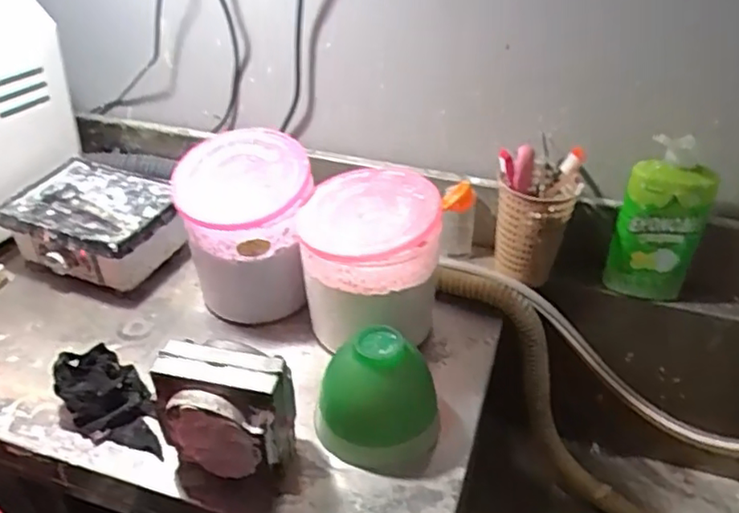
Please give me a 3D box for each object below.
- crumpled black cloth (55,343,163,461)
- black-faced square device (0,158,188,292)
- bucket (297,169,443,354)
[{"bbox_3d":[-0.268,0.149,0.653,0.080,0.055,0.134,-22,42,-28],"label":"crumpled black cloth"},{"bbox_3d":[-0.358,-0.047,0.868,0.213,0.083,0.176,15,39,19],"label":"black-faced square device"},{"bbox_3d":[-0.001,0.005,0.719,0.147,0.168,0.128,-1,36,-2],"label":"bucket"}]

